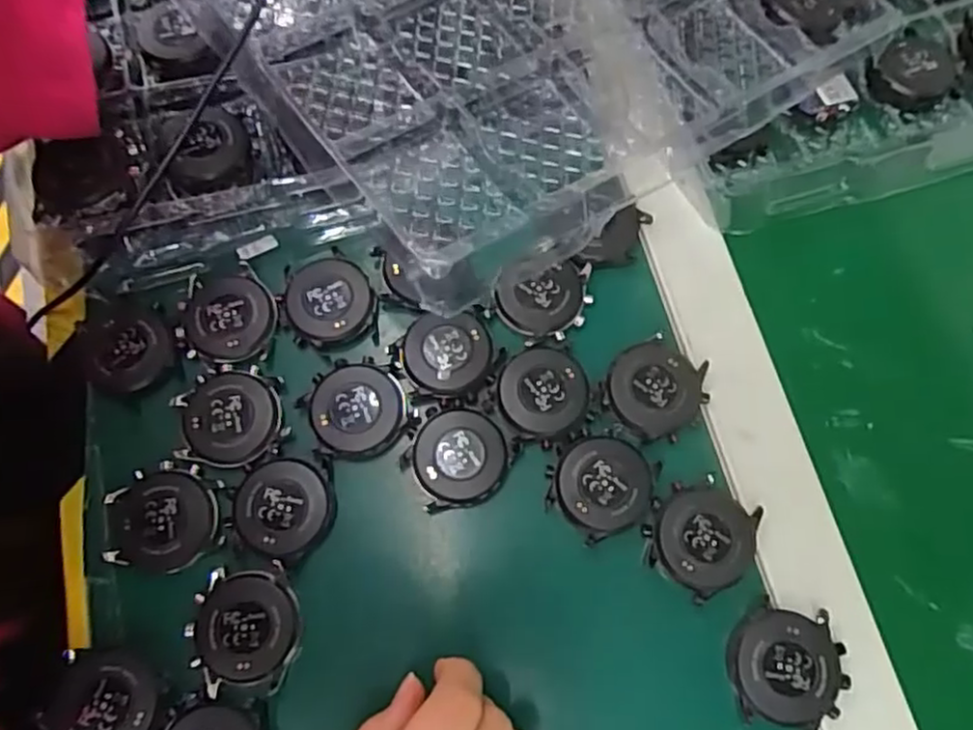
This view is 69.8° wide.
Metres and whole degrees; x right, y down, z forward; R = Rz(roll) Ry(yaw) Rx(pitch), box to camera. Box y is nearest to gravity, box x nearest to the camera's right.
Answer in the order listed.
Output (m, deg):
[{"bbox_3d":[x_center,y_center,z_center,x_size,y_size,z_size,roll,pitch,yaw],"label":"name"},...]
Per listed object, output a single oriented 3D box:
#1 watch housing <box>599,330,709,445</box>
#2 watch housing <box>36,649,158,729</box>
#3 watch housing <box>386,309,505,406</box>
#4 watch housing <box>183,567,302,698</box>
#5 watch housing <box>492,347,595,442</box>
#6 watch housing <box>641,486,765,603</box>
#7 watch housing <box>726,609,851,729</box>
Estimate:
[{"bbox_3d":[0.081,0.011,0.331,0.044,0.007,0.046,0,73,0],"label":"watch housing"},{"bbox_3d":[-0.160,0.141,0.287,0.044,0.007,0.041,11,73,3],"label":"watch housing"},{"bbox_3d":[-0.020,-0.004,0.336,0.051,0.008,0.042,-4,73,-2],"label":"watch housing"},{"bbox_3d":[-0.104,0.114,0.300,0.048,0.006,0.048,0,73,0],"label":"watch housing"},{"bbox_3d":[0.026,0.014,0.331,0.044,0.006,0.043,-5,73,-2],"label":"watch housing"},{"bbox_3d":[0.096,0.078,0.311,0.046,0.006,0.045,21,74,6],"label":"watch housing"},{"bbox_3d":[0.128,0.129,0.295,0.047,0.008,0.047,1,73,0],"label":"watch housing"}]

